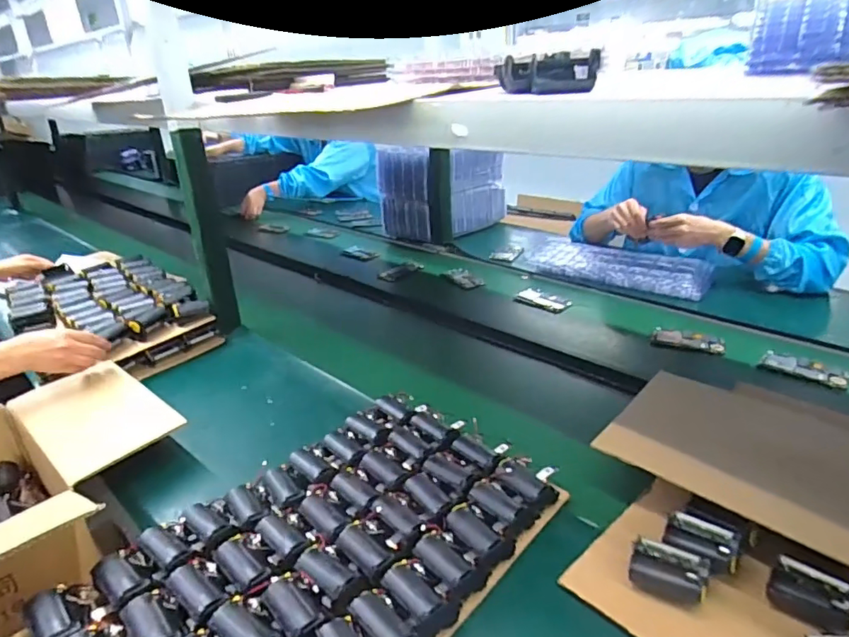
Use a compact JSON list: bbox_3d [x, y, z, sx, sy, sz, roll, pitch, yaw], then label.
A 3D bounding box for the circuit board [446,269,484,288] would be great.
[{"bbox_3d":[0.103,-0.104,1.385,0.058,0.016,0.121,-15,28,-24],"label":"circuit board"}]

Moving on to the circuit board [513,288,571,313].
[{"bbox_3d":[0.275,-0.044,1.234,0.123,0.013,0.060,23,48,39],"label":"circuit board"}]

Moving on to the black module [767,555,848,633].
[{"bbox_3d":[0.369,0.262,0.504,0.067,0.029,0.046,18,32,37],"label":"black module"}]

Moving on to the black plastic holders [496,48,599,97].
[{"bbox_3d":[0.136,-0.273,0.594,0.109,0.039,0.067,2,26,11],"label":"black plastic holders"}]

